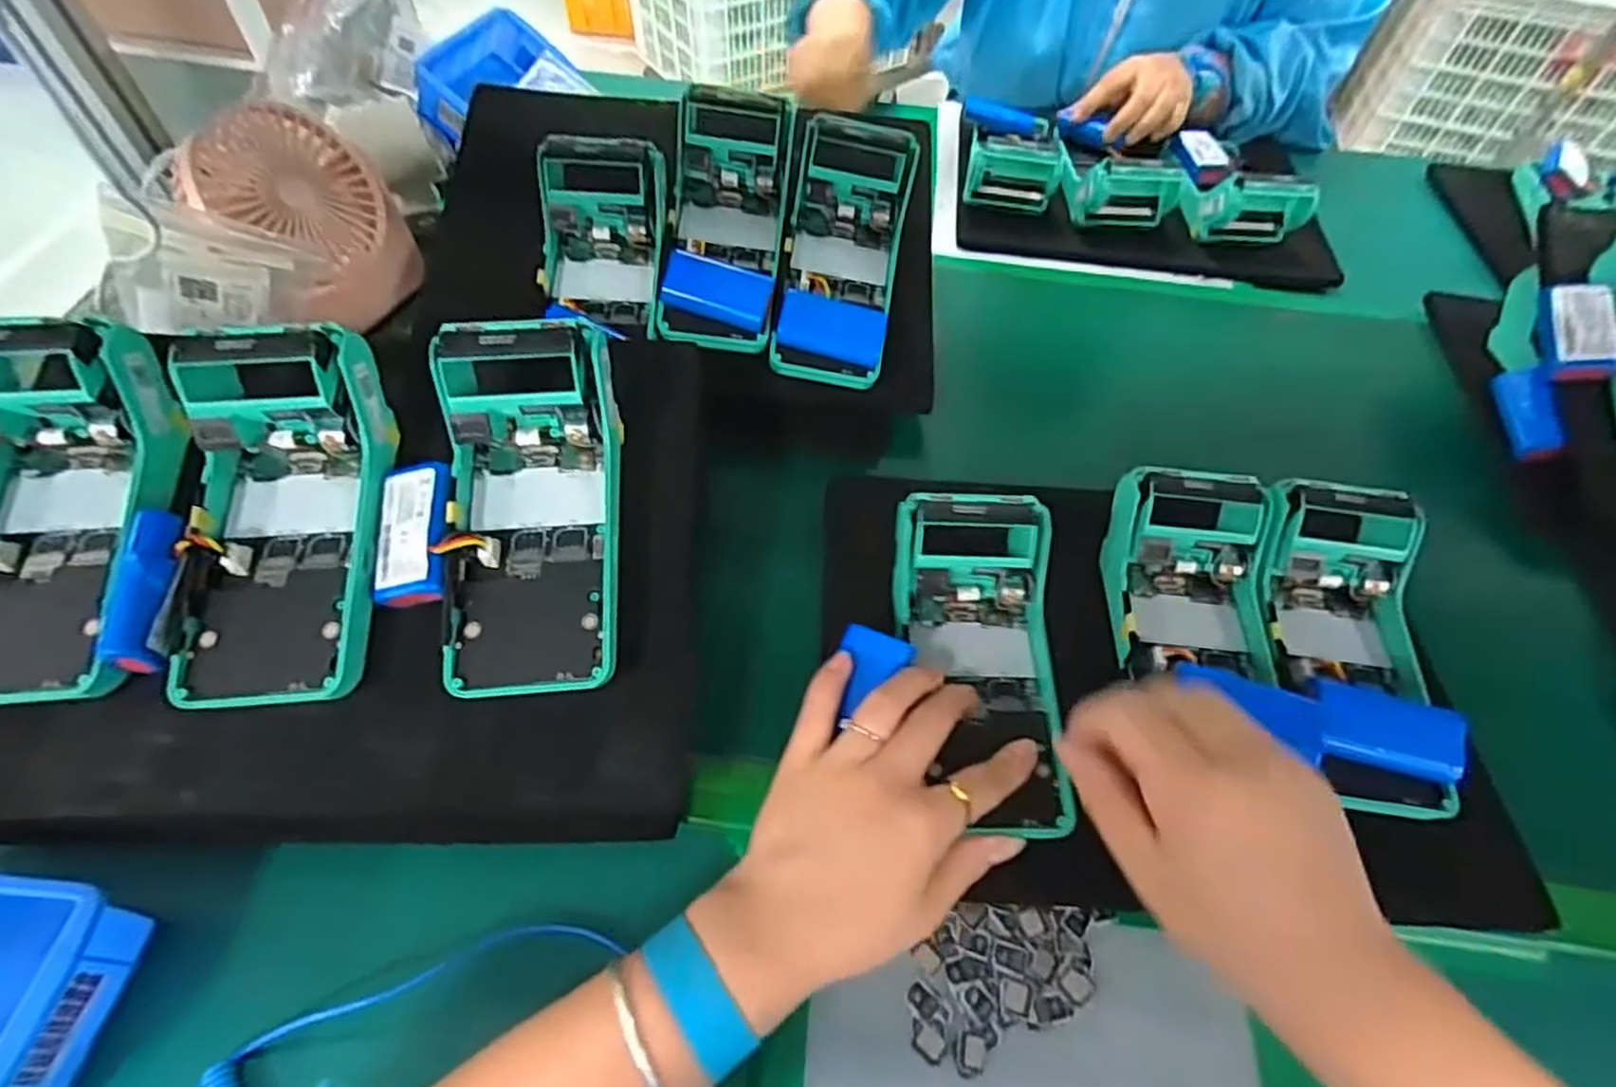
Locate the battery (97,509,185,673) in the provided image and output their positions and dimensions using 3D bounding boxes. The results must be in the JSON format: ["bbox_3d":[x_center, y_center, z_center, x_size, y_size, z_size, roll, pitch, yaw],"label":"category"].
[{"bbox_3d":[-0.290,0.021,0.321,0.021,0.023,0.070,3,78,-2],"label":"battery"}]

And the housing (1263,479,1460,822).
[{"bbox_3d":[0.289,0.053,0.394,0.078,0.057,0.170,7,71,1],"label":"housing"}]

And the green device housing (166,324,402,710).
[{"bbox_3d":[-0.243,-0.012,0.340,0.079,0.057,0.169,0,82,-4],"label":"green device housing"}]

